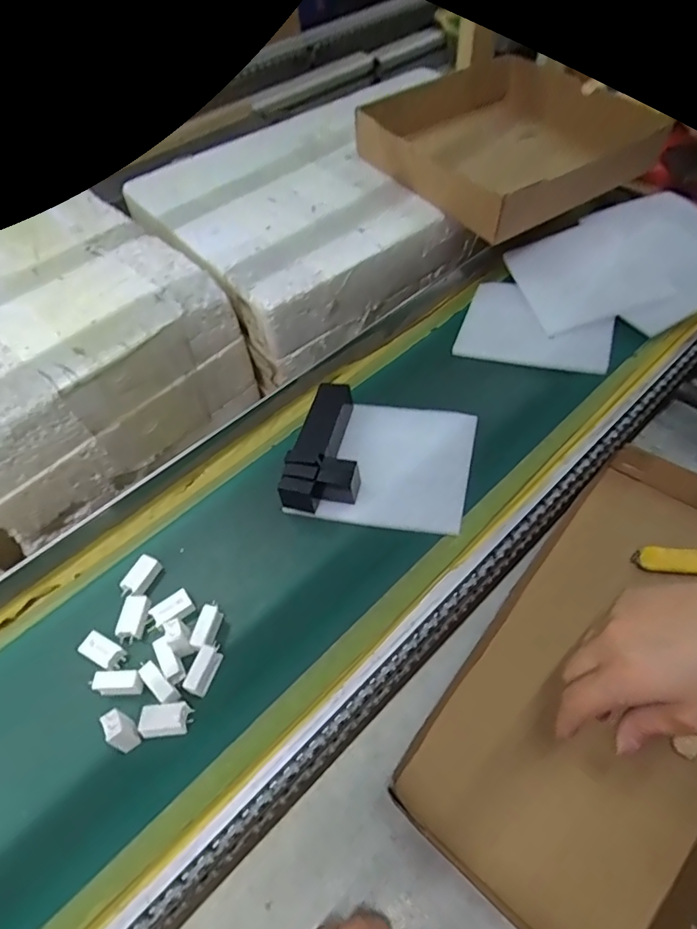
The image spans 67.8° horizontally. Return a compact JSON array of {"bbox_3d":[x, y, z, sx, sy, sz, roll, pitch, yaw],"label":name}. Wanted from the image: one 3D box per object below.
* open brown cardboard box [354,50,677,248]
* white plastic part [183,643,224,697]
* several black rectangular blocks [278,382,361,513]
[{"bbox_3d":[0.163,-0.338,0.529,0.236,0.047,0.221,-32,61,-17],"label":"open brown cardboard box"},{"bbox_3d":[-0.085,0.120,0.307,0.013,0.011,0.029,13,55,15],"label":"white plastic part"},{"bbox_3d":[-0.016,-0.017,0.387,0.051,0.025,0.109,3,53,8],"label":"several black rectangular blocks"}]

